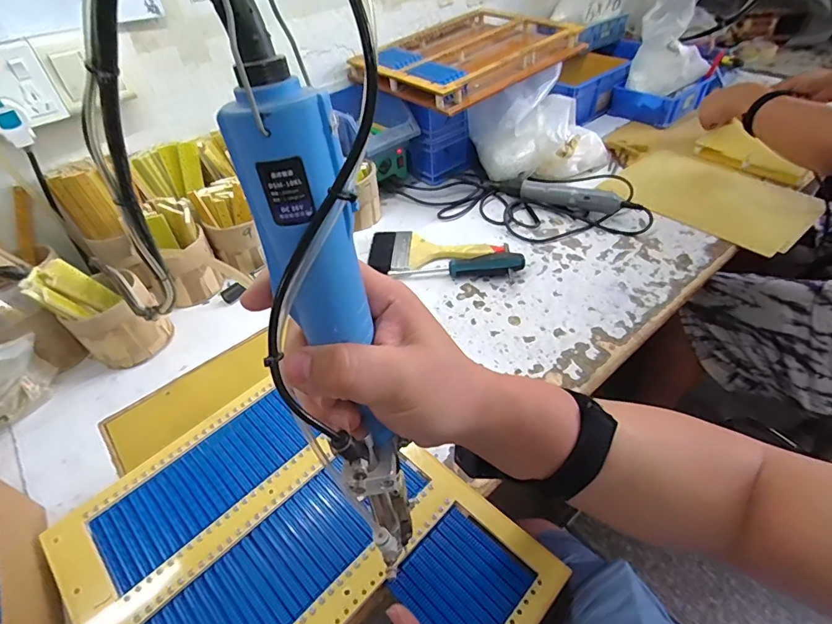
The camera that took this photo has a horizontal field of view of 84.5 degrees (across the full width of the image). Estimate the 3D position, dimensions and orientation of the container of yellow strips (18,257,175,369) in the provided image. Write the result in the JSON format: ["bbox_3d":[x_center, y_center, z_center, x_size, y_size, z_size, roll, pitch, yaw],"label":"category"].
[{"bbox_3d":[-0.400,-0.004,0.587,0.107,0.126,0.105,29,53,31],"label":"container of yellow strips"}]

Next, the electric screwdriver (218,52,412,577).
[{"bbox_3d":[-0.039,0.038,0.231,0.051,0.285,0.035,-24,34,-23],"label":"electric screwdriver"}]

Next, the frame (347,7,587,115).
[{"bbox_3d":[0.093,-0.481,0.851,0.381,0.076,0.297,-31,50,-25],"label":"frame"}]

